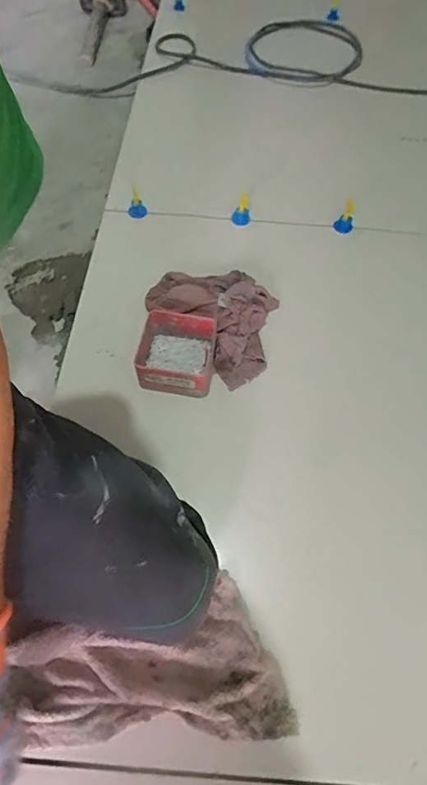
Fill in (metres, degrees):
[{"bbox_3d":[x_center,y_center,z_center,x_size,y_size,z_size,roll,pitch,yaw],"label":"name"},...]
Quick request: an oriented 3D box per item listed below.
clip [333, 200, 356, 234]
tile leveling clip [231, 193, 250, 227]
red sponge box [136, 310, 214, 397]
[{"bbox_3d":[0.220,-0.290,0.797,0.031,0.058,0.026,18,62,9],"label":"clip"},{"bbox_3d":[0.048,-0.312,0.819,0.030,0.051,0.033,1,61,-1],"label":"tile leveling clip"},{"bbox_3d":[-0.054,-0.058,0.672,0.106,0.056,0.112,5,61,2],"label":"red sponge box"}]

